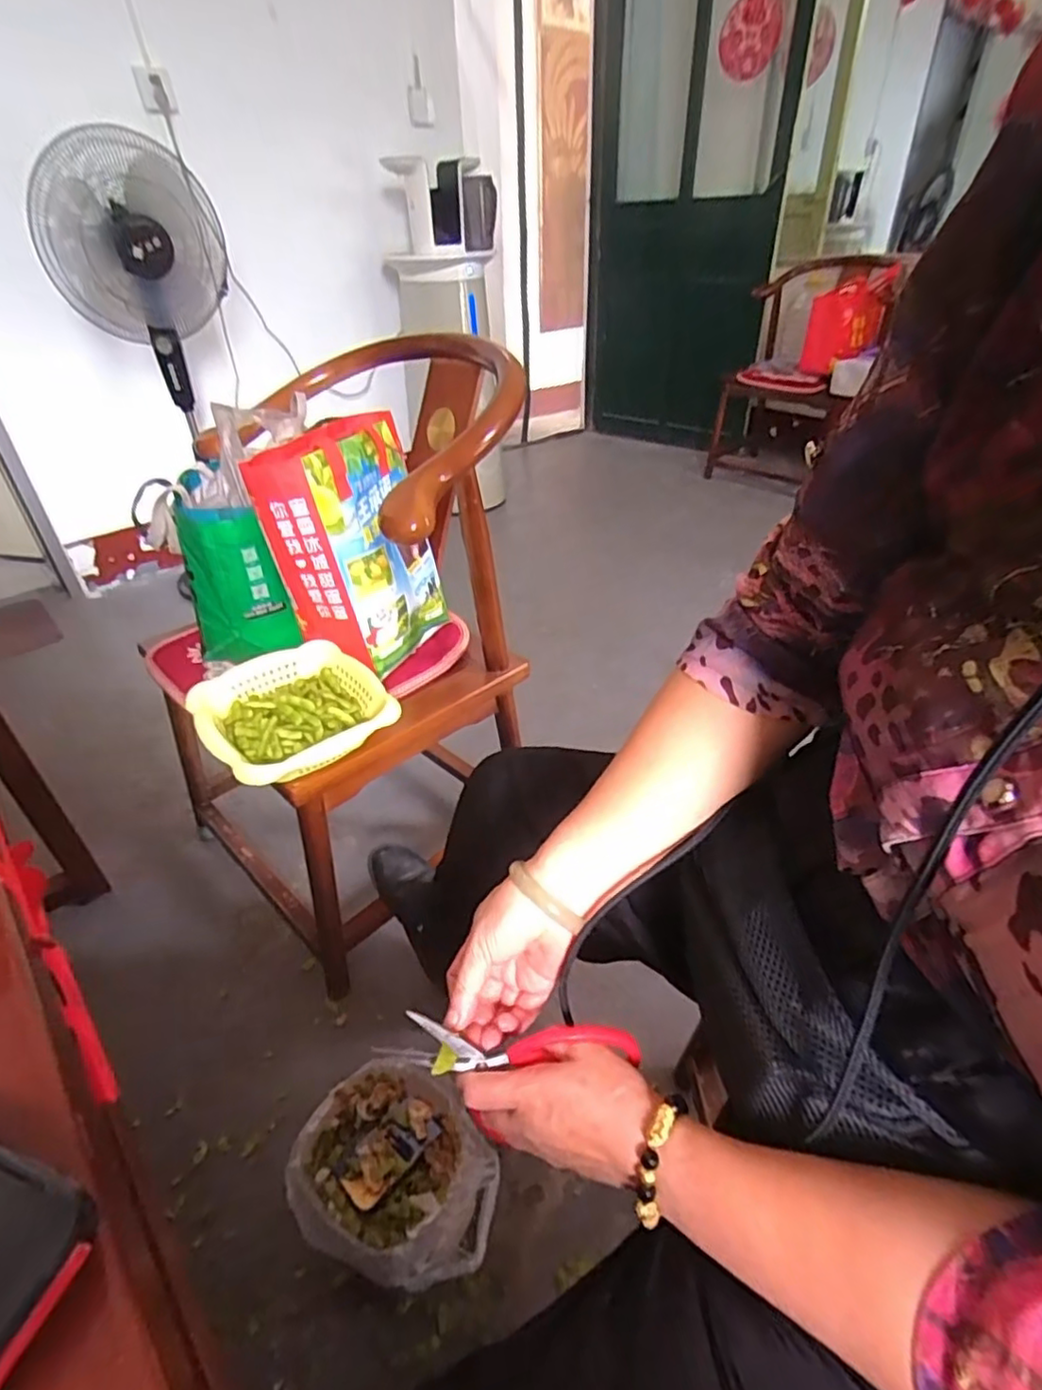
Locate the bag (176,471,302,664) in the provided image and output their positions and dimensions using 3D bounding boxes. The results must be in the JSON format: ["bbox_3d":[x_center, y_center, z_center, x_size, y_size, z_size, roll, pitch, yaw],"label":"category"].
[{"bbox_3d":[-0.433,-0.171,0.928,0.203,0.232,0.099,24,44,32],"label":"bag"}]

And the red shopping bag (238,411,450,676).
[{"bbox_3d":[-0.219,-0.217,0.907,0.140,0.286,0.268,11,38,19],"label":"red shopping bag"}]

